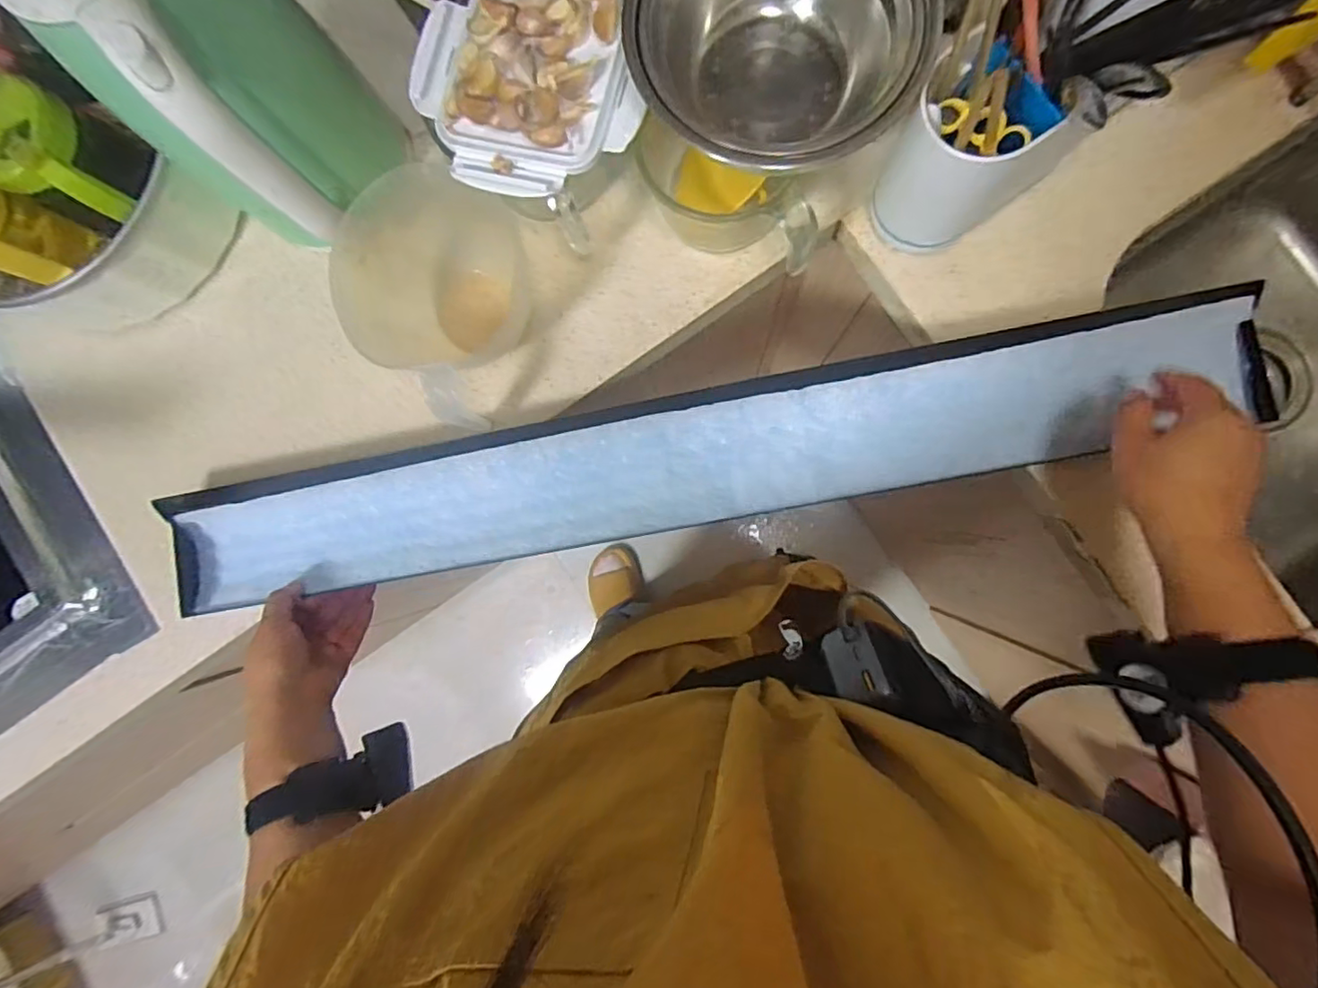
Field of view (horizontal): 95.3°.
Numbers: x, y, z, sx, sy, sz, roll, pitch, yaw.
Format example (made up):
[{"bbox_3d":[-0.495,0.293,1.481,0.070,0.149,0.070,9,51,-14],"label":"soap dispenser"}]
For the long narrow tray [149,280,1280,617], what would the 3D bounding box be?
[{"bbox_3d":[0.017,-0.028,0.497,0.888,0.045,0.112,-11,82,4],"label":"long narrow tray"}]

